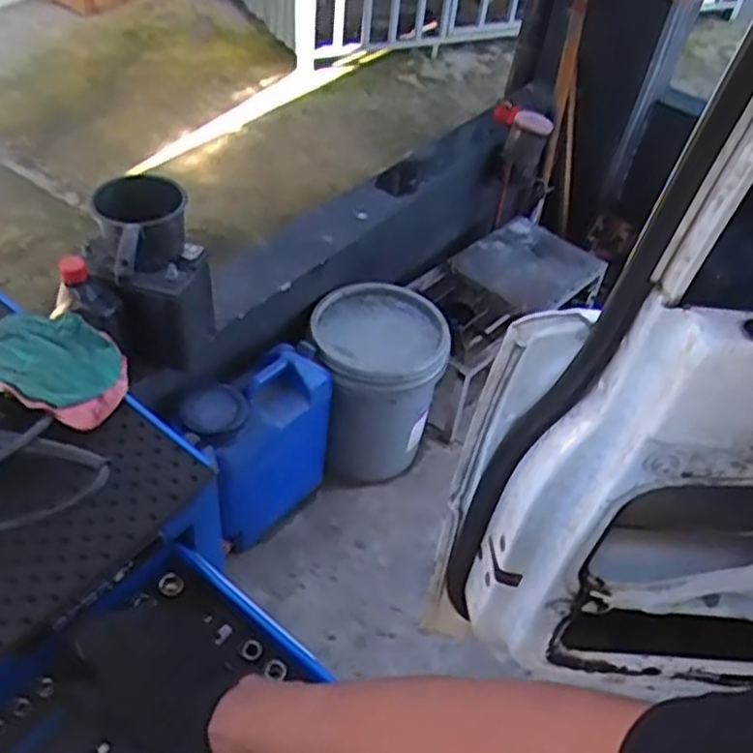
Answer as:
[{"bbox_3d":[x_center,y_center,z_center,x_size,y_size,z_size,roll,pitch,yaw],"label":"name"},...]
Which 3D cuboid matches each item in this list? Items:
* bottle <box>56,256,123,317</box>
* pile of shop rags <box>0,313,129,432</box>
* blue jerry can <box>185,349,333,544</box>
[{"bbox_3d":[-0.455,-0.140,1.196,0.038,0.112,0.049,-16,39,29],"label":"bottle"},{"bbox_3d":[-0.305,-0.019,0.663,0.162,0.059,0.137,8,45,0],"label":"pile of shop rags"},{"bbox_3d":[-0.224,0.146,1.534,0.141,0.386,0.284,32,50,22],"label":"blue jerry can"}]

